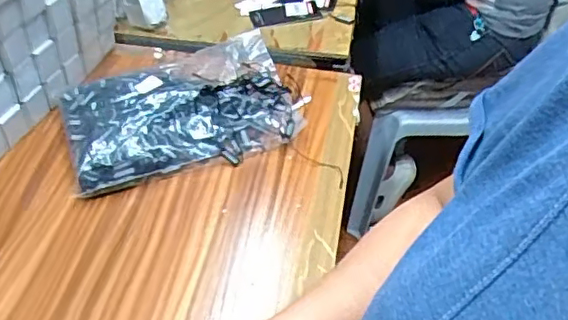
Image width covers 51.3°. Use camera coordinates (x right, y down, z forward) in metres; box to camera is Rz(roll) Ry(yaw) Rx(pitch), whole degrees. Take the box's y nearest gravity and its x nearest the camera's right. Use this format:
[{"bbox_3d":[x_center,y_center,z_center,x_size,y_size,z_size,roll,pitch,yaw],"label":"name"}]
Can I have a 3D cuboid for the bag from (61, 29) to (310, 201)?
[{"bbox_3d":[-0.126,-0.070,0.742,0.282,0.064,0.185,-15,47,-16],"label":"bag"}]

